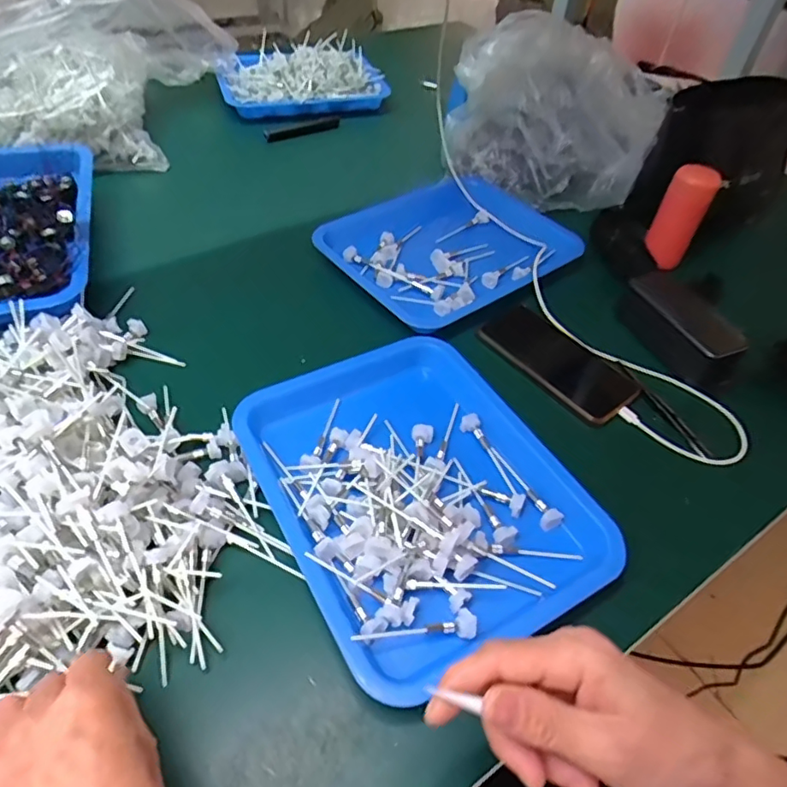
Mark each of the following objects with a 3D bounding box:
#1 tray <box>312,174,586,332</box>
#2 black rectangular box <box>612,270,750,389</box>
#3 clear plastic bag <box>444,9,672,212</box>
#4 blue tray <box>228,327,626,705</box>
[{"bbox_3d":[0.062,-0.178,0.693,0.281,0.046,0.229,-26,56,-26],"label":"tray"},{"bbox_3d":[0.299,-0.069,0.580,0.059,0.054,0.141,-15,52,-18],"label":"black rectangular box"},{"bbox_3d":[0.208,-0.381,0.770,0.283,0.167,0.216,19,50,10],"label":"clear plastic bag"},{"bbox_3d":[0.013,0.064,0.455,0.222,0.036,0.293,-21,54,-23],"label":"blue tray"}]

